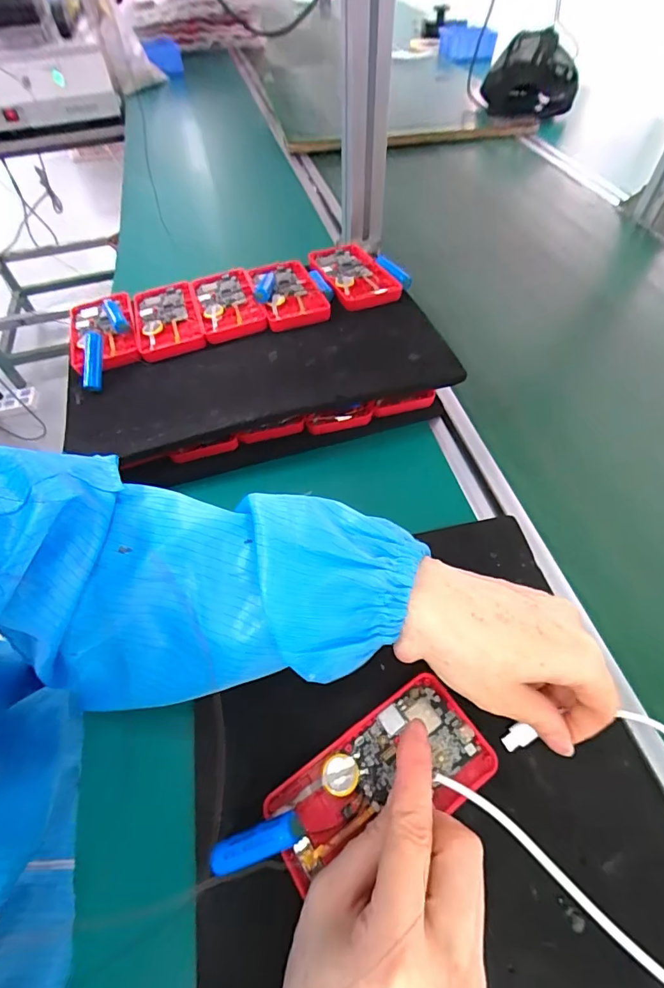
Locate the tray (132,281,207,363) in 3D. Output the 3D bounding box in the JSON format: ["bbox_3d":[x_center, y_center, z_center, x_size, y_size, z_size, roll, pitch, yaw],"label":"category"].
[{"bbox_3d":[-0.166,-0.176,0.445,0.060,0.014,0.112,-17,56,-9],"label":"tray"}]

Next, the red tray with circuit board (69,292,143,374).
[{"bbox_3d":[-0.224,-0.159,0.430,0.062,0.016,0.111,-19,56,-10],"label":"red tray with circuit board"}]

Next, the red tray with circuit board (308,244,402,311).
[{"bbox_3d":[0.021,-0.235,0.472,0.062,0.014,0.113,-20,57,-11],"label":"red tray with circuit board"}]

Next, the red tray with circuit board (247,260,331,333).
[{"bbox_3d":[-0.045,-0.205,0.449,0.061,0.012,0.115,-16,56,-8],"label":"red tray with circuit board"}]

